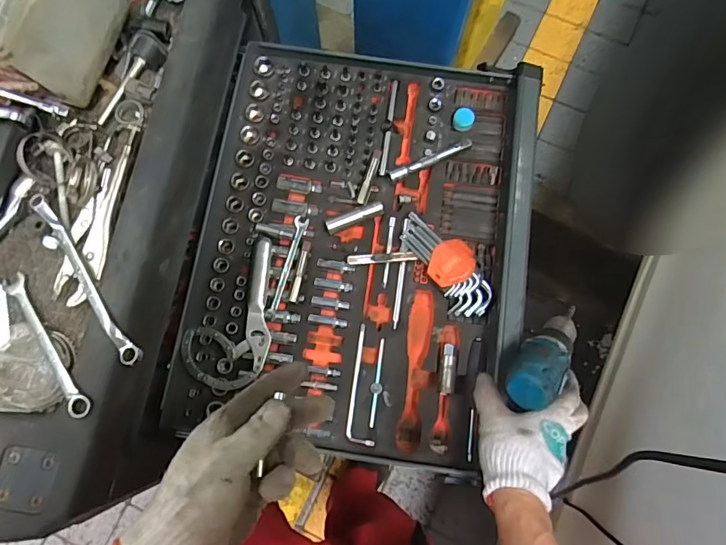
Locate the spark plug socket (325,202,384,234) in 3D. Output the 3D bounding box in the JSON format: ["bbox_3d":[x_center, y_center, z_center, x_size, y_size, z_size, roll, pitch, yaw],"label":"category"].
[{"bbox_3d":[-0.012,-0.073,0.615,0.078,0.023,0.019,-21,78,-5],"label":"spark plug socket"}]

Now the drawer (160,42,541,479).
[{"bbox_3d":[0.000,-0.037,0.610,0.411,0.063,0.530,9,77,2],"label":"drawer"}]

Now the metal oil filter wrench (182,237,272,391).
[{"bbox_3d":[-0.160,0.049,0.593,0.100,0.018,0.195,14,78,3],"label":"metal oil filter wrench"}]

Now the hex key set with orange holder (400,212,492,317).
[{"bbox_3d":[0.111,-0.013,0.600,0.063,0.033,0.149,-32,79,-7],"label":"hex key set with orange holder"}]

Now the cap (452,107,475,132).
[{"bbox_3d":[0.141,-0.214,0.649,0.028,0.016,0.030,0,77,0],"label":"cap"}]

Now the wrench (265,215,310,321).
[{"bbox_3d":[-0.099,-0.007,0.611,0.019,0.009,0.144,14,78,3],"label":"wrench"}]

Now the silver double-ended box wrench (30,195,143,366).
[{"bbox_3d":[-0.262,0.005,0.435,0.016,0.012,0.189,-35,80,-8],"label":"silver double-ended box wrench"}]

